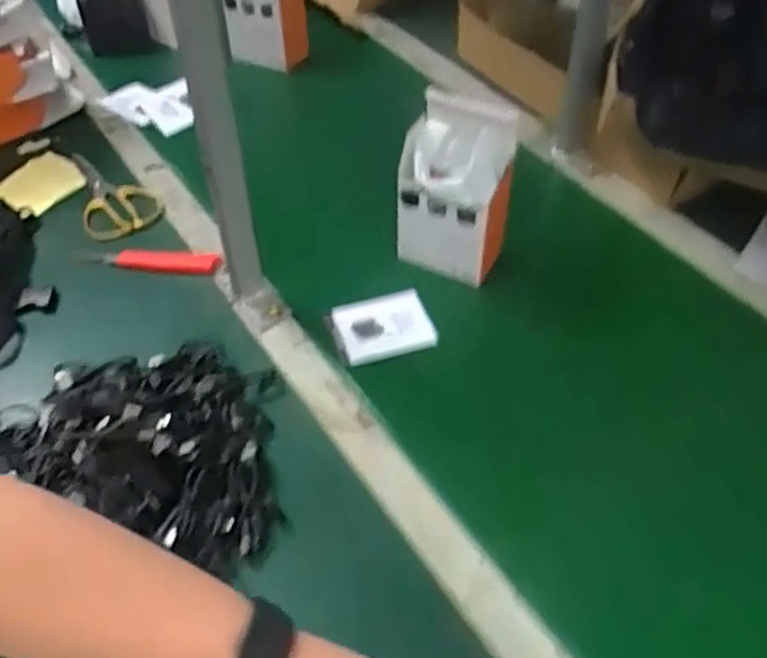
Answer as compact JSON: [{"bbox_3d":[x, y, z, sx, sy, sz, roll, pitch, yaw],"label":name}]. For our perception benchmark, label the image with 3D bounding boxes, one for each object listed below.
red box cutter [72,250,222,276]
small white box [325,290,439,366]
[{"bbox_3d":[-0.247,-0.073,0.781,0.156,0.018,0.027,5,47,5],"label":"red box cutter"},{"bbox_3d":[-0.003,-0.001,0.746,0.098,0.018,0.076,-14,48,-12],"label":"small white box"}]

